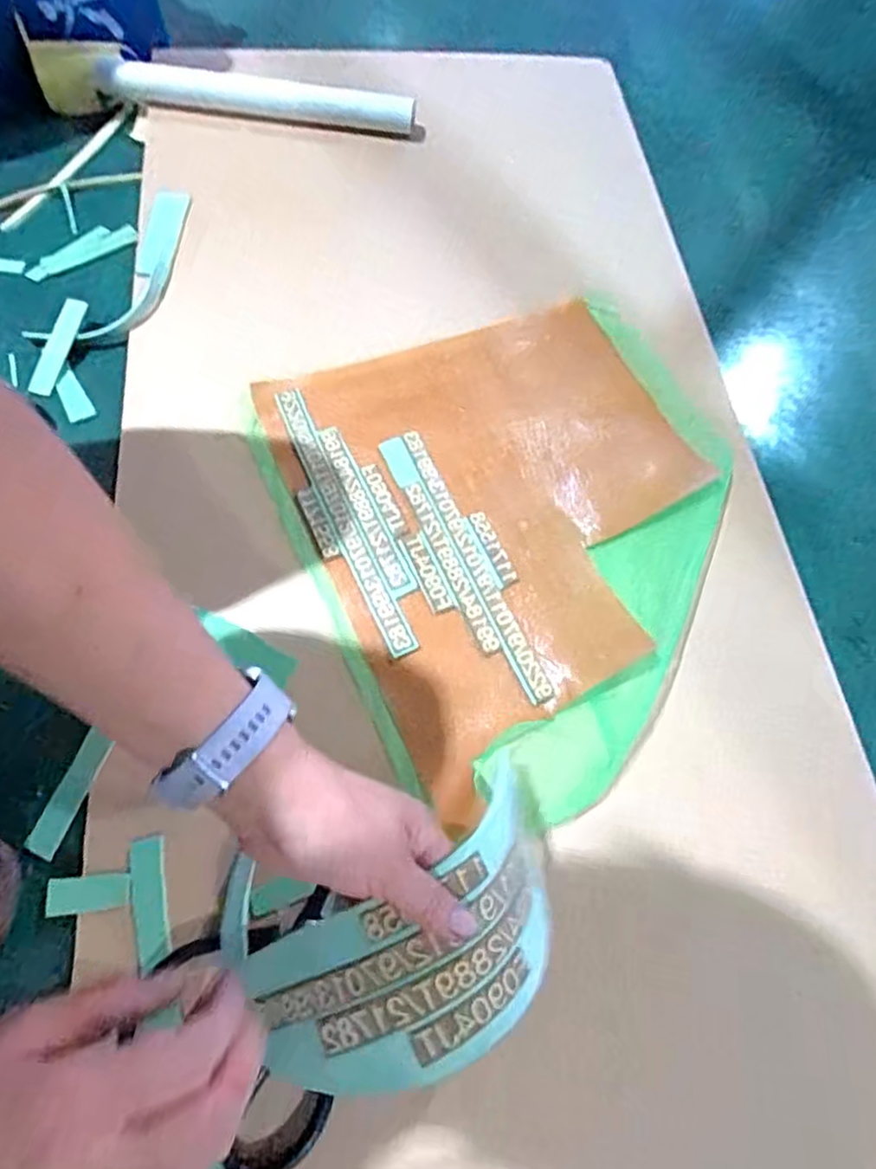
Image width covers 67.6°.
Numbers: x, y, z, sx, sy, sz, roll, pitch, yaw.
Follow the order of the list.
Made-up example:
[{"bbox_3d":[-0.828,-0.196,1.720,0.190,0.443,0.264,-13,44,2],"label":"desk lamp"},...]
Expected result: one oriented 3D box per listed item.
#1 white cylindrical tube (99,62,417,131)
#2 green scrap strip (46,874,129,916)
[{"bbox_3d":[-0.193,-0.524,0.714,0.334,0.041,0.039,8,66,1],"label":"white cylindrical tube"},{"bbox_3d":[-0.220,0.195,0.411,0.046,0.010,0.021,-3,66,-4],"label":"green scrap strip"}]

